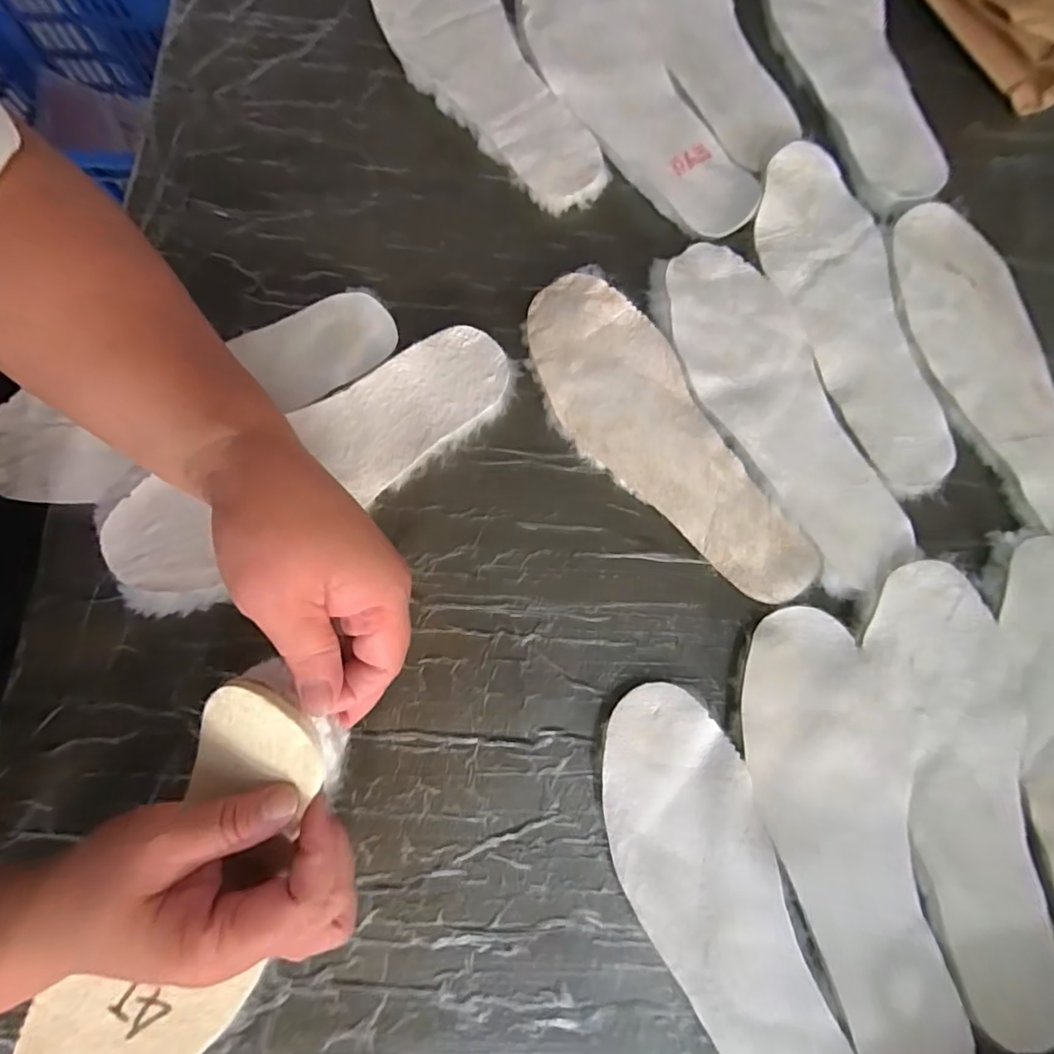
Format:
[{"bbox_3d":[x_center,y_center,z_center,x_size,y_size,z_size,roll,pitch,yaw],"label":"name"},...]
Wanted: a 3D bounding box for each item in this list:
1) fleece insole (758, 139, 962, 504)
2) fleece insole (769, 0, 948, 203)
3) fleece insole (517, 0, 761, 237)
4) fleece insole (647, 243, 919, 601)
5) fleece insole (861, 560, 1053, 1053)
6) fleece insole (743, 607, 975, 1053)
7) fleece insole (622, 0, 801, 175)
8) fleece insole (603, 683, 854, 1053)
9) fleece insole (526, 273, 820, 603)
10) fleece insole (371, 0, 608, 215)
[{"bbox_3d":[0.227,-0.150,0.383,0.088,0.009,0.257,-11,79,-3],"label":"fleece insole"},{"bbox_3d":[0.252,-0.368,0.424,0.082,0.010,0.260,-14,79,-4],"label":"fleece insole"},{"bbox_3d":[0.079,-0.326,0.415,0.085,0.009,0.259,-31,81,-7],"label":"fleece insole"},{"bbox_3d":[0.167,-0.080,0.367,0.090,0.007,0.257,-23,80,-5],"label":"fleece insole"},{"bbox_3d":[0.259,0.151,0.318,0.082,0.008,0.253,-6,79,-2],"label":"fleece insole"},{"bbox_3d":[0.191,0.179,0.314,0.092,0.014,0.254,-16,79,-4],"label":"fleece insole"},{"bbox_3d":[0.139,-0.402,0.438,0.090,0.014,0.265,-24,80,-6],"label":"fleece insole"},{"bbox_3d":[0.107,0.218,0.301,0.084,0.010,0.250,-19,80,-5],"label":"fleece insole"},{"bbox_3d":[0.084,-0.057,0.357,0.088,0.009,0.251,-32,81,-7],"label":"fleece insole"},{"bbox_3d":[-0.039,-0.354,0.420,0.088,0.011,0.273,-31,81,-7],"label":"fleece insole"}]

